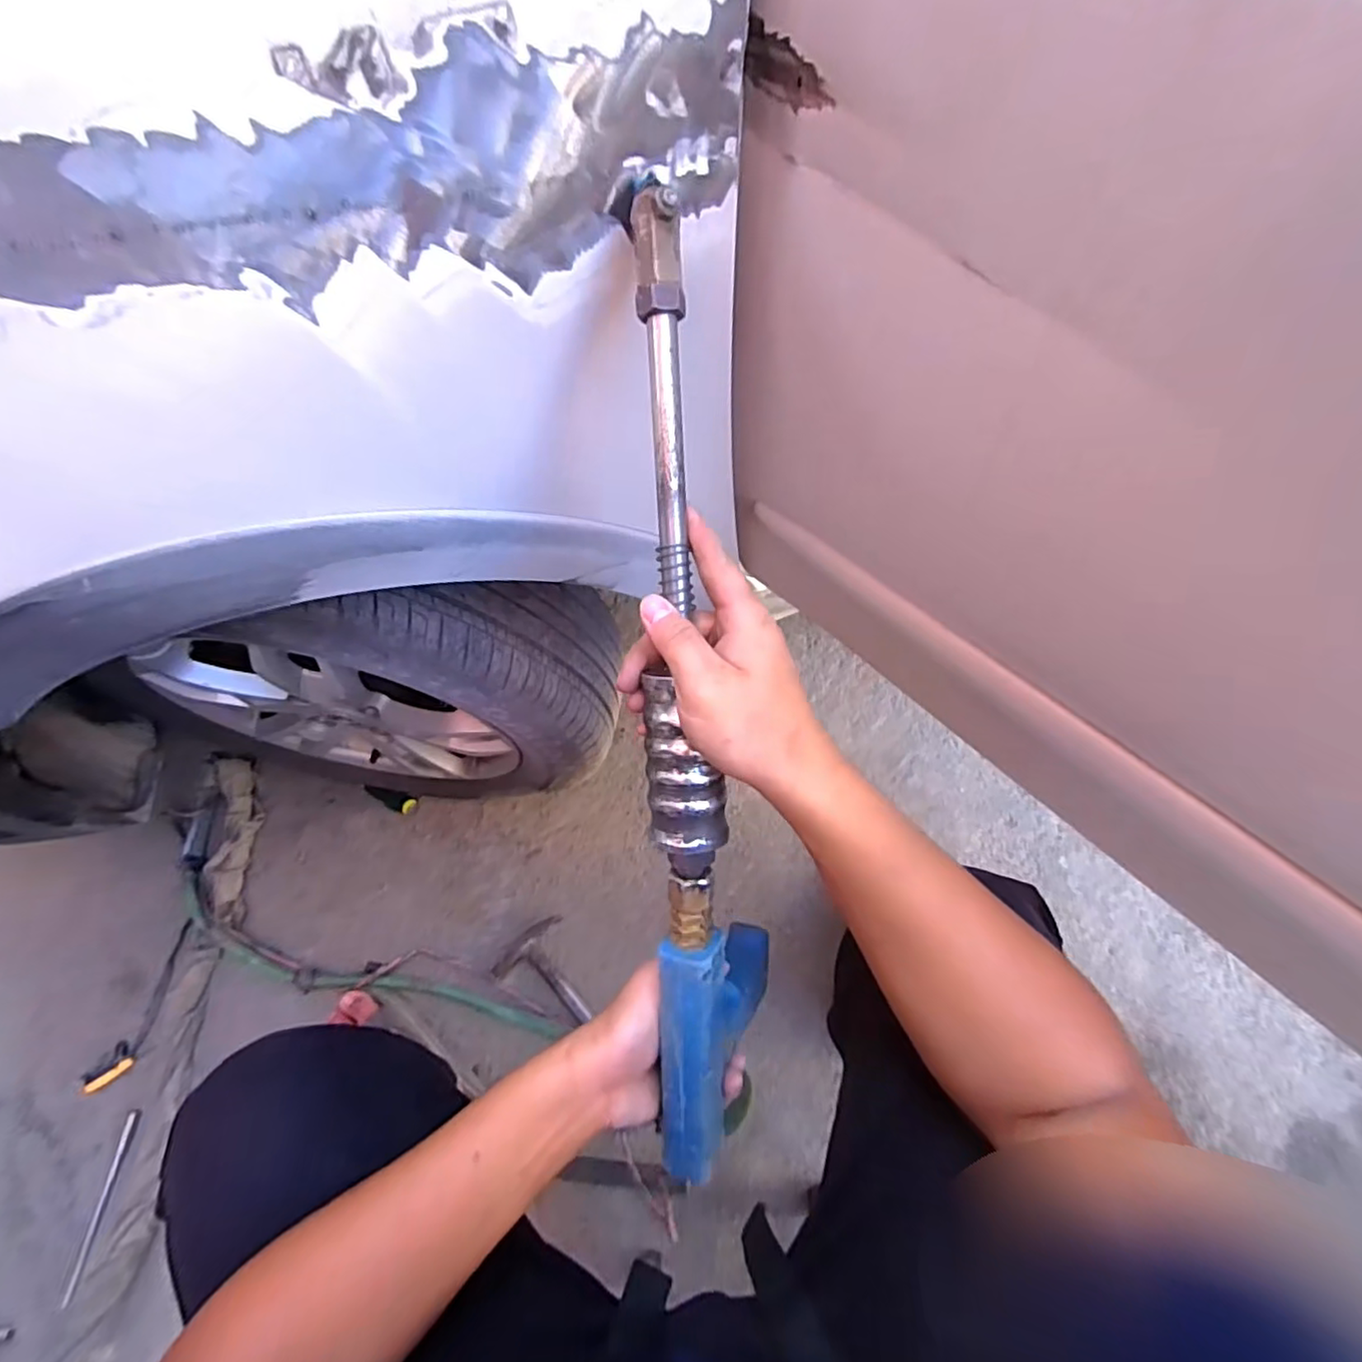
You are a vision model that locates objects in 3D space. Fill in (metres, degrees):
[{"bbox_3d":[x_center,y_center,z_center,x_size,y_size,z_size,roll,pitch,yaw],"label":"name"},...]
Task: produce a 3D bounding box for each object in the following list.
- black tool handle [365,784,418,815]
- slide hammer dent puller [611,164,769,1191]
[{"bbox_3d":[-0.458,0.182,1.007,0.090,0.035,0.028,21,69,11],"label":"black tool handle"},{"bbox_3d":[0.010,0.025,0.412,0.075,0.132,0.577,-3,101,1],"label":"slide hammer dent puller"}]

